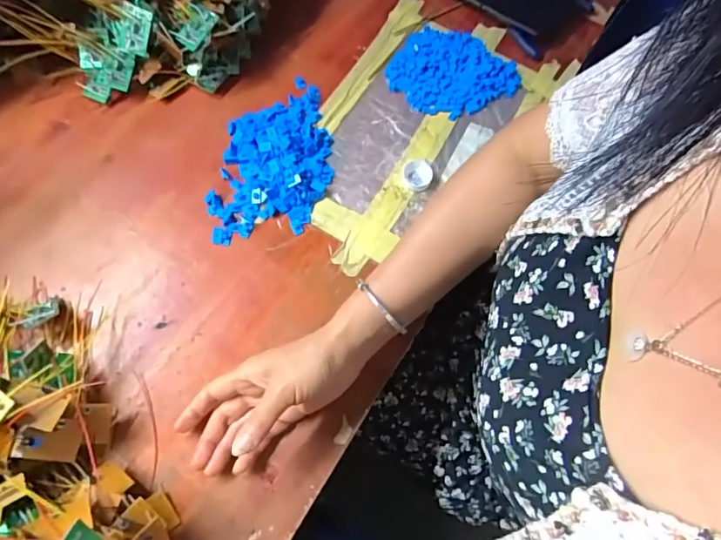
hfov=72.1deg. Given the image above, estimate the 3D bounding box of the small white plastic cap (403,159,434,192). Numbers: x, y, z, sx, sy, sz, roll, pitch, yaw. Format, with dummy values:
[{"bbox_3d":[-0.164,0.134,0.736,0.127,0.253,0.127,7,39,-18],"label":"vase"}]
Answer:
[{"bbox_3d":[0.060,-0.099,0.513,0.029,0.010,0.034,6,69,0],"label":"small white plastic cap"}]

